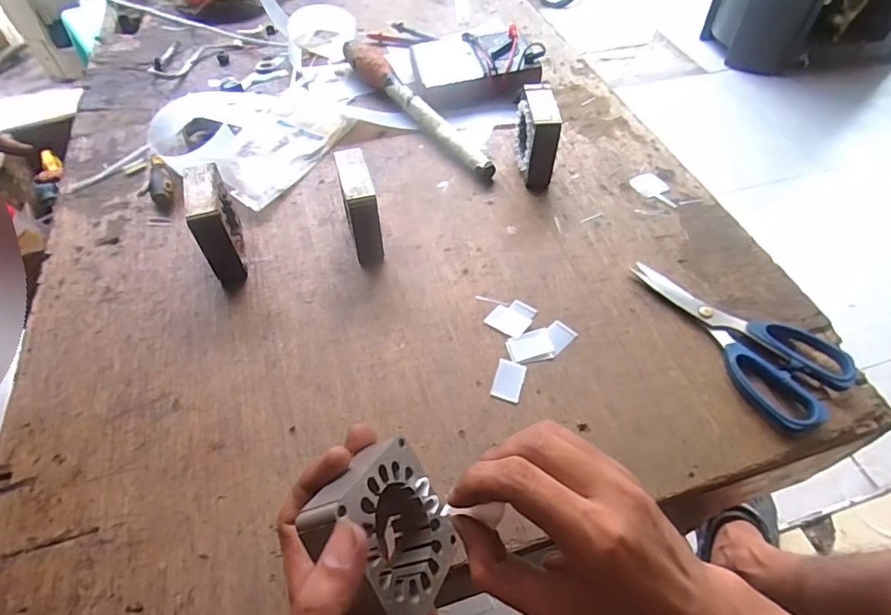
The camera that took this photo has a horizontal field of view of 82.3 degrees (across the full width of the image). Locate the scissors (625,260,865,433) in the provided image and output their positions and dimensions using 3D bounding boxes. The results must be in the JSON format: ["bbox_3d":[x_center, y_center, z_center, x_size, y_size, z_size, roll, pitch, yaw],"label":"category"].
[{"bbox_3d":[0.240,0.015,0.415,0.086,0.016,0.175,-22,56,-16],"label":"scissors"}]

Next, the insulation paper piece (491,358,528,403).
[{"bbox_3d":[0.049,0.056,0.392,0.022,0.005,0.033,15,55,11],"label":"insulation paper piece"}]

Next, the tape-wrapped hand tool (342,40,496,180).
[{"bbox_3d":[-0.039,-0.240,0.596,0.027,0.038,0.288,-30,59,-20],"label":"tape-wrapped hand tool"}]

